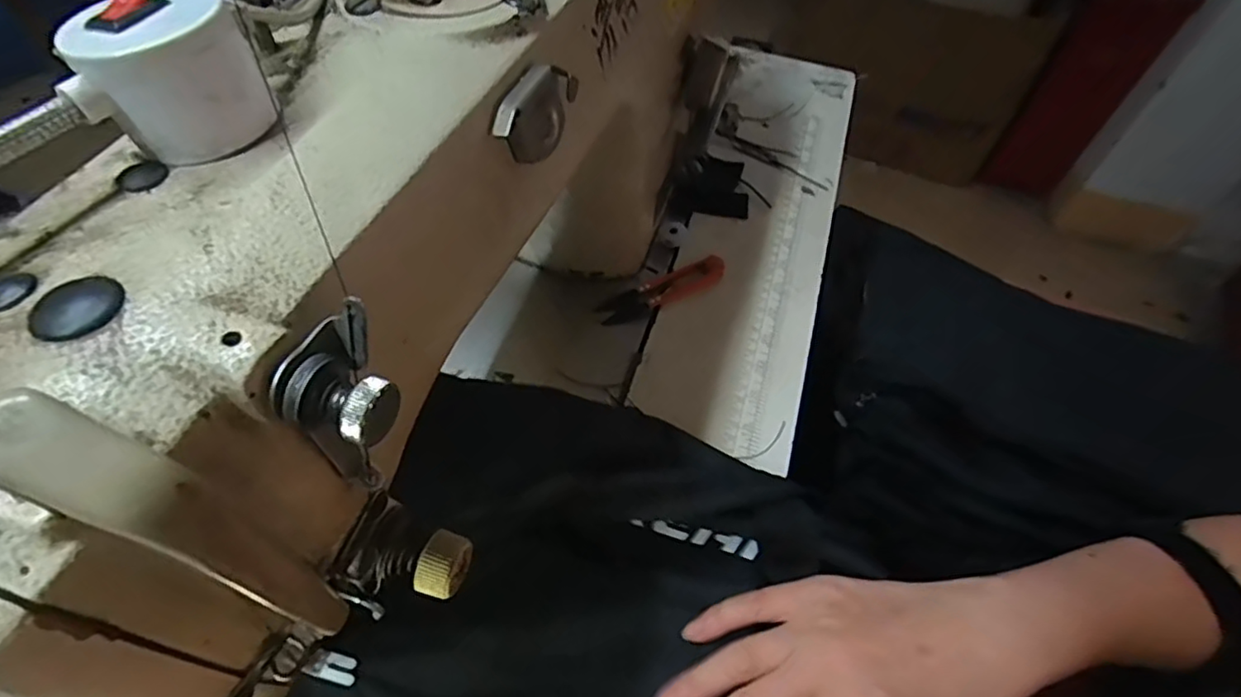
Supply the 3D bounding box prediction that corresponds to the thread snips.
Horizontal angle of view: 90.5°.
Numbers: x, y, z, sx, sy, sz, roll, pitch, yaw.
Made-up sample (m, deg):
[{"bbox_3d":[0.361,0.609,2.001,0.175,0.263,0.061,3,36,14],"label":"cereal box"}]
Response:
[{"bbox_3d":[0.033,-0.044,0.454,0.103,0.007,0.026,-25,60,-19],"label":"thread snips"}]

